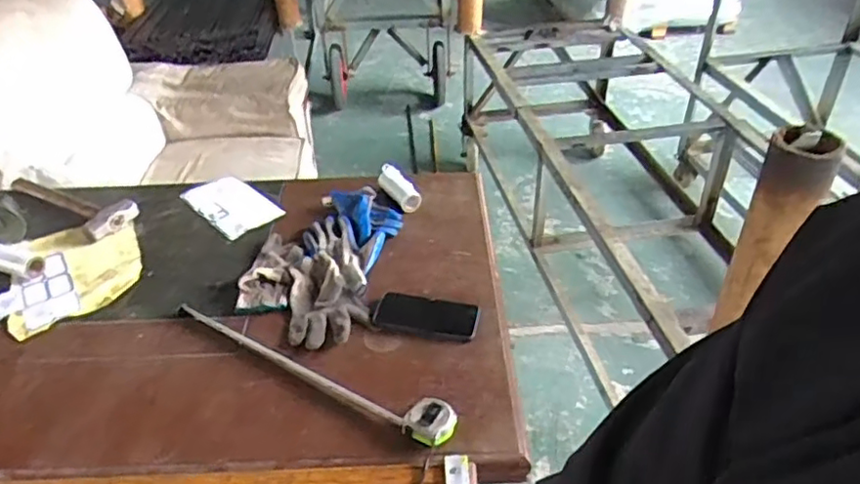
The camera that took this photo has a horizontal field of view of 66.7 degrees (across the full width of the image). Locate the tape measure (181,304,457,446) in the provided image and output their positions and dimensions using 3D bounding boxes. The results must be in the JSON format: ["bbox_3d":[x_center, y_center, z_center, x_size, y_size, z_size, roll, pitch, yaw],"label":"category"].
[{"bbox_3d":[-0.177,0.167,0.909,0.467,0.032,0.051,19,42,24],"label":"tape measure"}]

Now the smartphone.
[{"bbox_3d":[-0.004,0.113,1.016,0.157,0.014,0.075,7,38,11],"label":"smartphone"}]

